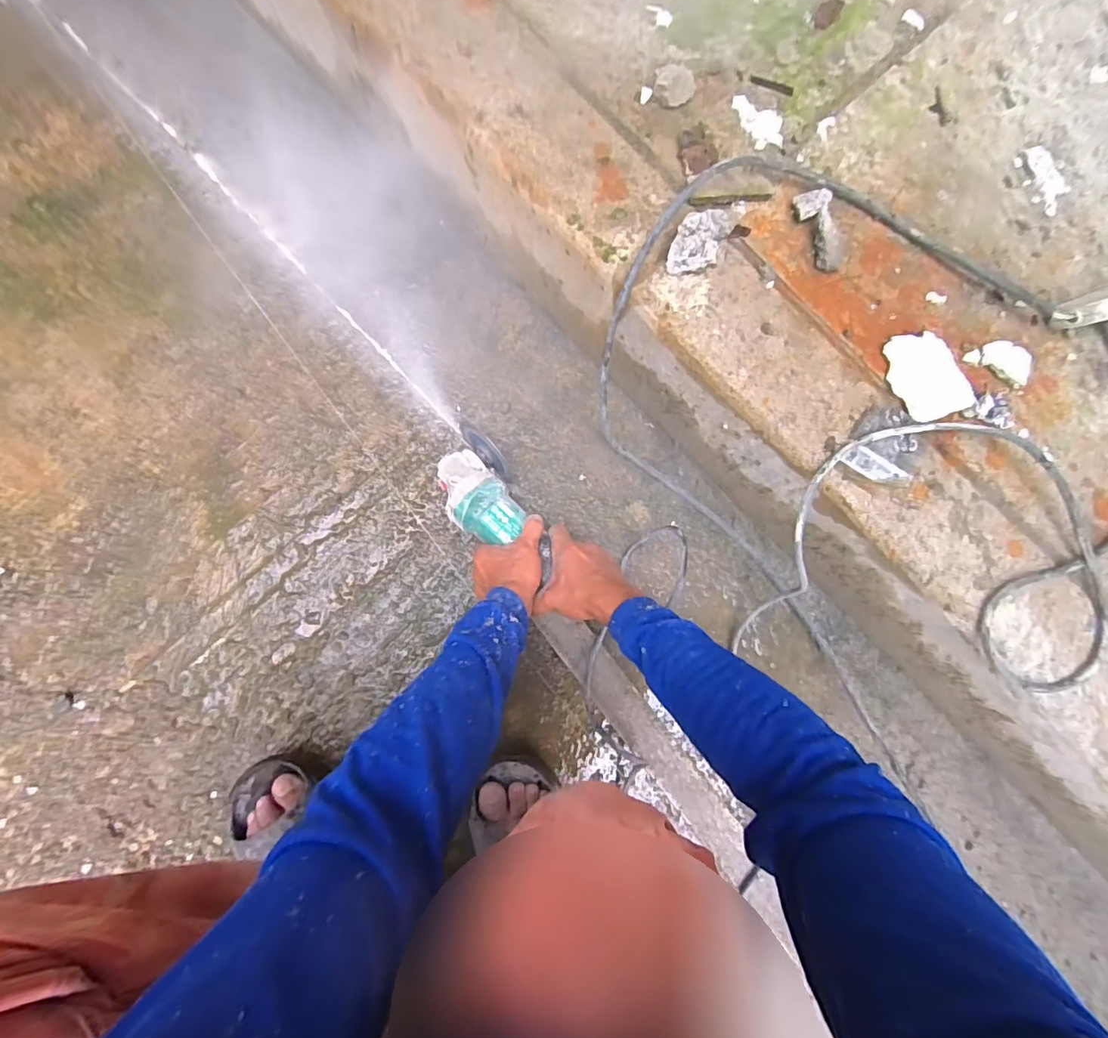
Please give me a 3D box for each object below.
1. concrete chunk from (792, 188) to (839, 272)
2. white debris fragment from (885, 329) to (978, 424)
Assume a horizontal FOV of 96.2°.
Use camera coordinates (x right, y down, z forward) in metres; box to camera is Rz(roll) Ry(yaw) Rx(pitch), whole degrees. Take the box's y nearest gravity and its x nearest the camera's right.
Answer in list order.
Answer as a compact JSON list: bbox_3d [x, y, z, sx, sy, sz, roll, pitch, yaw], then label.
[{"bbox_3d":[0.278,-0.300,0.515,0.028,0.025,0.083,-21,86,-5],"label":"concrete chunk"},{"bbox_3d":[0.383,-0.148,0.506,0.068,0.019,0.092,-21,86,-5],"label":"white debris fragment"}]

